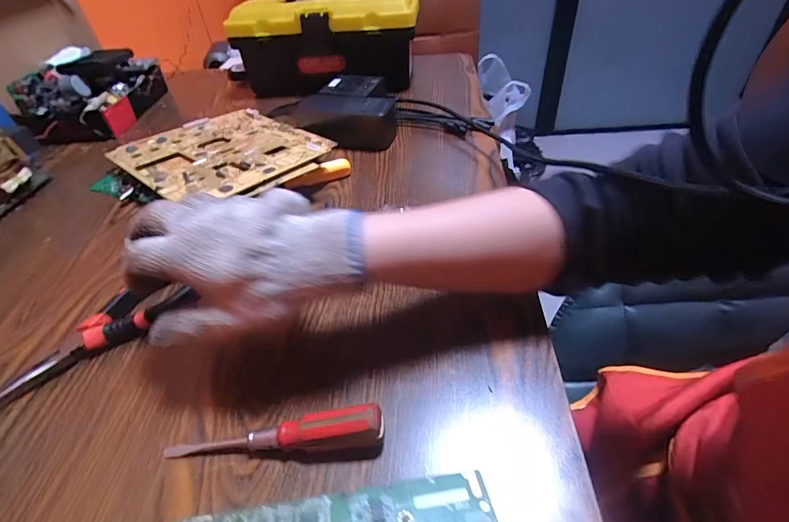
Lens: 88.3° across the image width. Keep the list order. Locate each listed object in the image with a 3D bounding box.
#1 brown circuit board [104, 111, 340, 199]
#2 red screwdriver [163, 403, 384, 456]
[{"bbox_3d":[-0.215,-0.139,0.503,0.277,0.009,0.198,28,49,38],"label":"brown circuit board"},{"bbox_3d":[-0.076,0.110,0.252,0.137,0.028,0.018,-7,43,0],"label":"red screwdriver"}]

